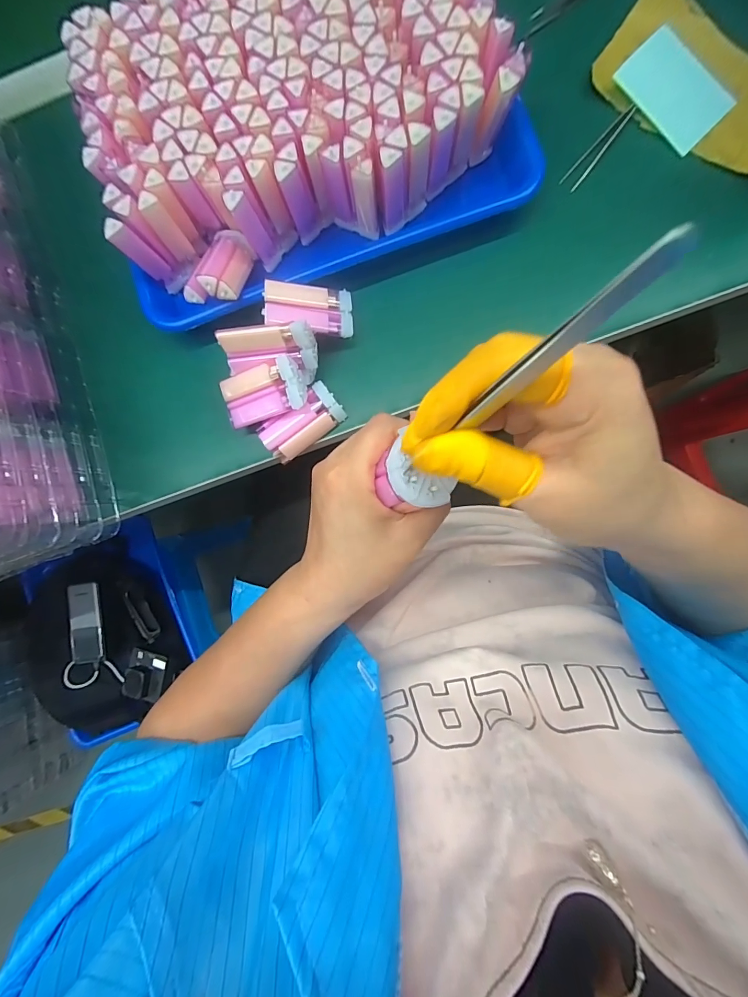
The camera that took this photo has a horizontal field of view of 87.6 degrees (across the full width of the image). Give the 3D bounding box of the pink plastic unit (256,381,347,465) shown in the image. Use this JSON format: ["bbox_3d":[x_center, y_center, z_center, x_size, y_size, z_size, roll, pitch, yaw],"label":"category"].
[{"bbox_3d":[-0.058,-0.061,0.315,0.066,0.016,0.035,-37,84,2],"label":"pink plastic unit"}]

